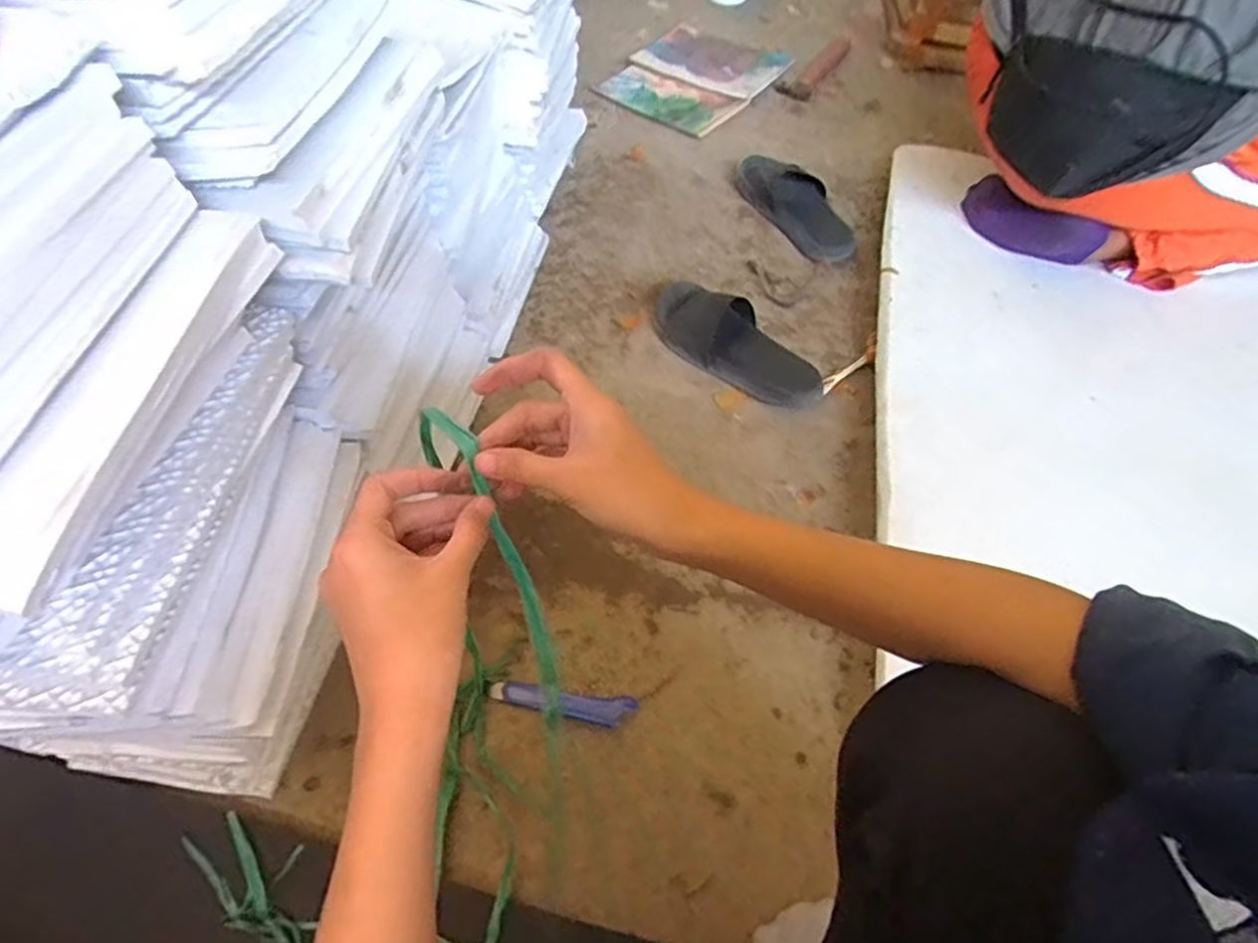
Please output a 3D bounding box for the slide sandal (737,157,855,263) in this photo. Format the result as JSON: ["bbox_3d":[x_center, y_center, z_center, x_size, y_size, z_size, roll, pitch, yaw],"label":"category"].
[{"bbox_3d":[0.300,-0.448,1.163,0.126,0.060,0.244,-23,59,-18],"label":"slide sandal"}]

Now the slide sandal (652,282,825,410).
[{"bbox_3d":[0.152,-0.185,0.958,0.268,0.072,0.113,34,60,20],"label":"slide sandal"}]

